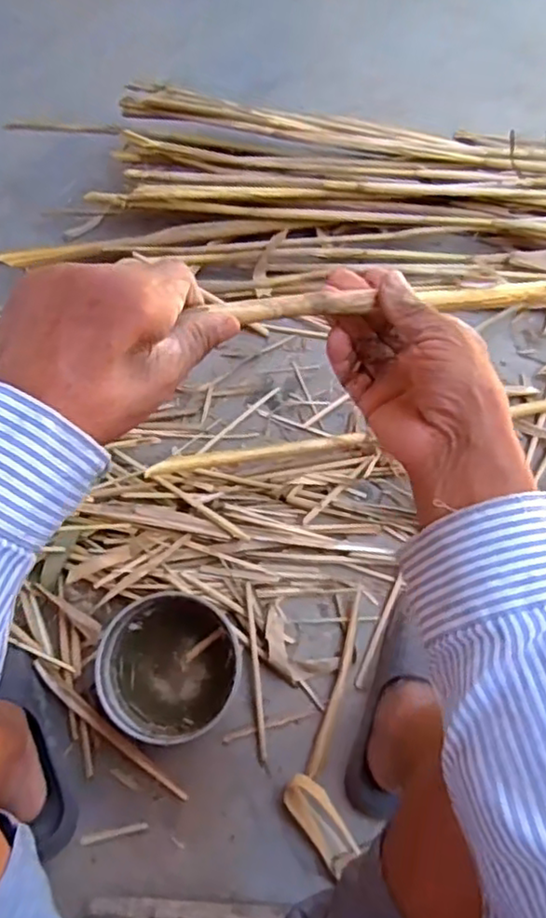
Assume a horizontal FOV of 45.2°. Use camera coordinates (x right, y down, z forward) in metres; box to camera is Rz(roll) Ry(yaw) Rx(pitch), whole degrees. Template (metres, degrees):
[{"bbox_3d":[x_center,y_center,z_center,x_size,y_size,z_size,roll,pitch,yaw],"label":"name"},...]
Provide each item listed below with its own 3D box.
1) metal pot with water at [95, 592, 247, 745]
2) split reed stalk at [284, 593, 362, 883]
[{"bbox_3d":[-0.119,0.241,0.766,0.154,0.064,0.159,0,75,1],"label":"metal pot with water"},{"bbox_3d":[0.060,0.315,0.771,0.081,0.028,0.293,2,76,1],"label":"split reed stalk"}]

